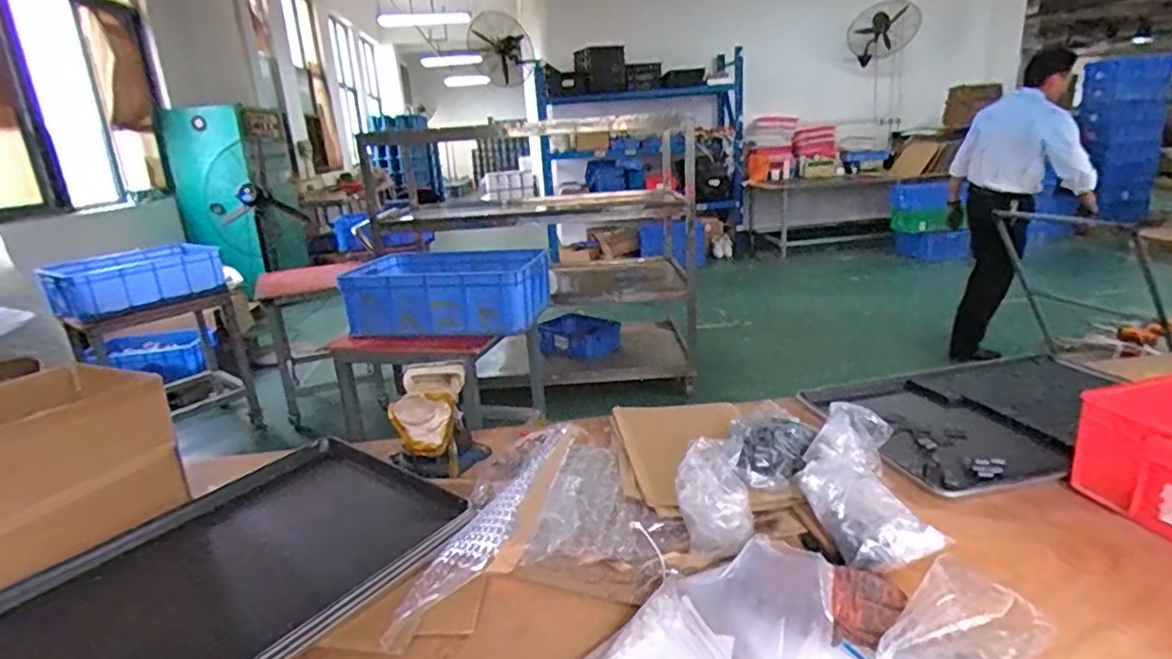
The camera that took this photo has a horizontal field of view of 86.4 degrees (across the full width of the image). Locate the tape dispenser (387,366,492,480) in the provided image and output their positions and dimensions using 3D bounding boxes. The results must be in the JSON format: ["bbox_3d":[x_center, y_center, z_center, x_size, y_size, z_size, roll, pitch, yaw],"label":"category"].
[{"bbox_3d":[-0.264,0.164,1.102,0.151,0.143,0.207,-8,19,-11],"label":"tape dispenser"}]

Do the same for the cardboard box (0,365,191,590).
[{"bbox_3d":[-0.826,0.201,0.878,0.236,0.239,0.386,9,23,35],"label":"cardboard box"}]

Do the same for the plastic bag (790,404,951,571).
[{"bbox_3d":[0.375,0.211,0.862,0.151,0.082,0.299,-1,17,11],"label":"plastic bag"}]

